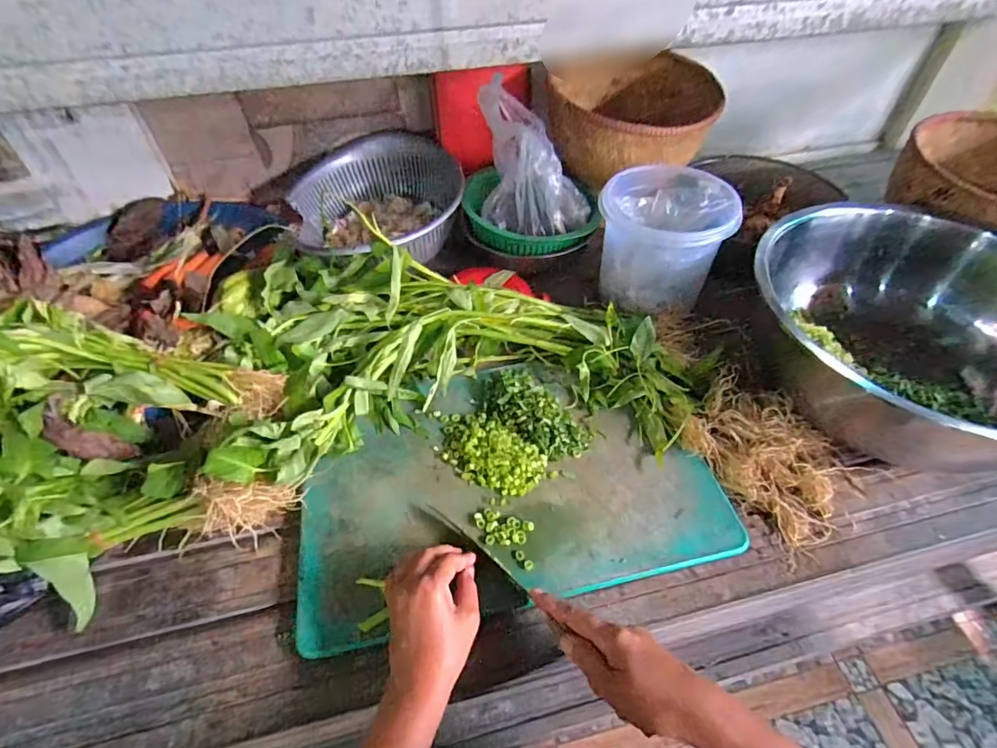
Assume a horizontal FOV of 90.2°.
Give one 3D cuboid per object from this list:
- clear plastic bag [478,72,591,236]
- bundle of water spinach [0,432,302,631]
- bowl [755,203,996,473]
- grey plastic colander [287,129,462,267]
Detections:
[{"bbox_3d":[0.054,-0.303,0.712,0.166,0.136,0.152,5,50,5],"label":"clear plastic bag"},{"bbox_3d":[-0.382,0.112,0.441,0.356,0.135,0.143,6,54,-22],"label":"bundle of water spinach"},{"bbox_3d":[0.482,-0.034,0.592,0.338,0.170,0.289,5,50,5],"label":"bowl"},{"bbox_3d":[-0.176,-0.286,0.824,0.257,0.109,0.274,-1,50,1],"label":"grey plastic colander"}]

